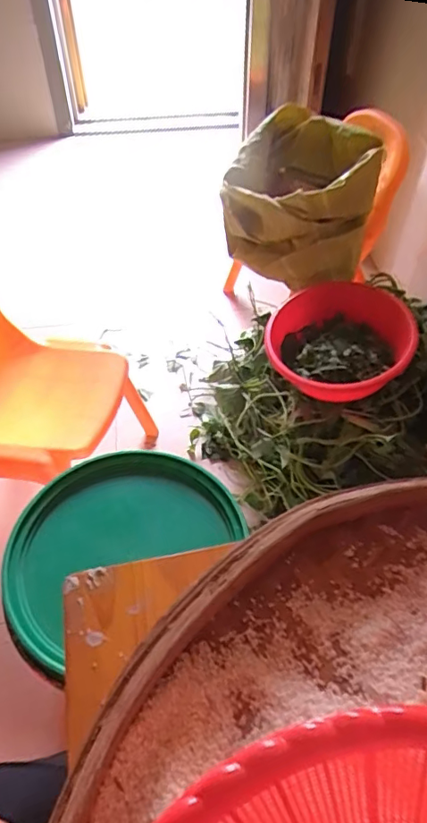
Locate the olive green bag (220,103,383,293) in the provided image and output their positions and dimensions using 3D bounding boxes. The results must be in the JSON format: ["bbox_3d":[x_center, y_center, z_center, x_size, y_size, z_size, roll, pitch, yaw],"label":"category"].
[{"bbox_3d":[0.214,-0.553,1.334,0.348,0.252,0.490,11,51,9],"label":"olive green bag"}]

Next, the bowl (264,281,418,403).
[{"bbox_3d":[0.269,-0.160,1.152,0.279,0.108,0.299,0,50,0],"label":"bowl"}]

